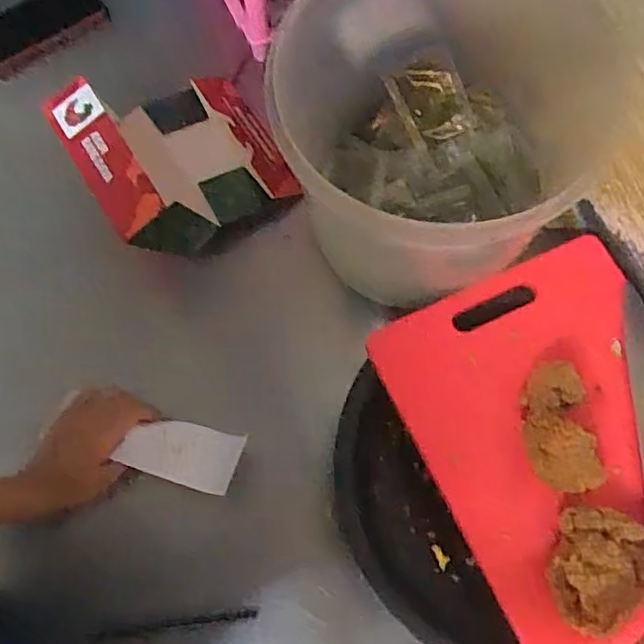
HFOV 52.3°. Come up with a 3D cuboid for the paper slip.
[{"bbox_3d":[-0.130,0.120,0.601,0.107,0.008,0.055,12,72,6],"label":"paper slip"}]

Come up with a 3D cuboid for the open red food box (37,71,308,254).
[{"bbox_3d":[-0.142,-0.169,0.658,0.187,0.110,0.172,-32,73,-9],"label":"open red food box"}]

